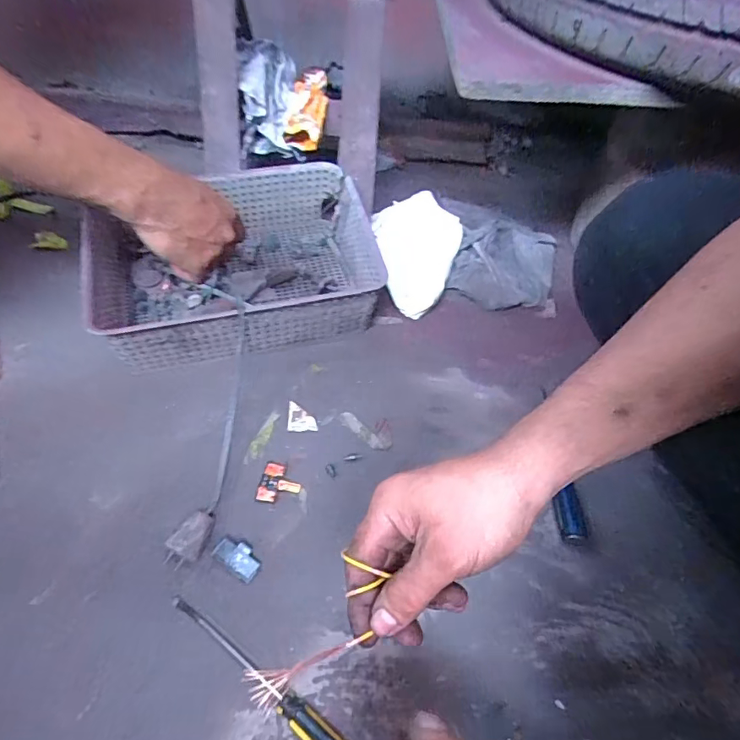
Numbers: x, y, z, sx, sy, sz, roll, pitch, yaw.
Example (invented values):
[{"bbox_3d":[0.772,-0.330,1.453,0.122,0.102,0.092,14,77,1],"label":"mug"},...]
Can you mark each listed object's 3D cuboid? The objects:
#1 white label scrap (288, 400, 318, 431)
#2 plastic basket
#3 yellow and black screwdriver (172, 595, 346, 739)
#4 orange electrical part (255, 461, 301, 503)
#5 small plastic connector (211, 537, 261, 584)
[{"bbox_3d":[-0.082,0.055,0.605,0.035,0.004,0.037,1,54,-5],"label":"white label scrap"},{"bbox_3d":[-0.177,-0.143,0.677,0.360,0.094,0.265,-12,56,-14],"label":"plastic basket"},{"bbox_3d":[-0.095,0.267,0.431,0.212,0.016,0.021,34,58,17],"label":"yellow and black screwdriver"},{"bbox_3d":[-0.099,0.124,0.547,0.044,0.004,0.047,9,54,1],"label":"orange electrical part"},{"bbox_3d":[-0.132,0.186,0.496,0.049,0.007,0.028,31,57,16],"label":"small plastic connector"}]

